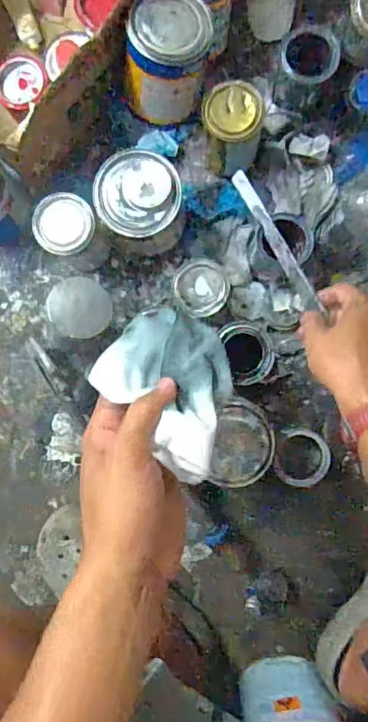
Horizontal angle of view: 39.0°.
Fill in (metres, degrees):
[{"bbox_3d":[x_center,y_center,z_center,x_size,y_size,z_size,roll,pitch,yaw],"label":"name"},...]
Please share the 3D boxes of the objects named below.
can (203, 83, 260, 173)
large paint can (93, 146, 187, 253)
[{"bbox_3d":[0.065,-0.294,0.666,0.067,0.117,0.071,0,88,2],"label":"can"},{"bbox_3d":[-0.053,-0.195,0.674,0.096,0.151,0.090,0,88,2],"label":"large paint can"}]

